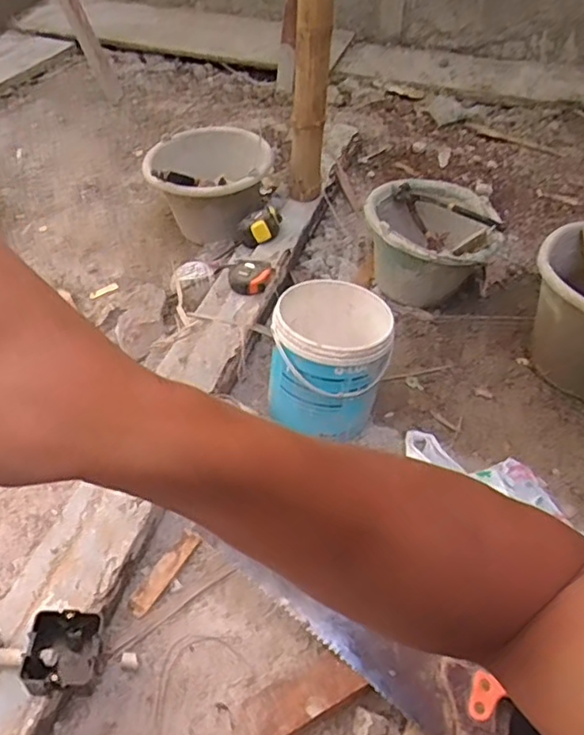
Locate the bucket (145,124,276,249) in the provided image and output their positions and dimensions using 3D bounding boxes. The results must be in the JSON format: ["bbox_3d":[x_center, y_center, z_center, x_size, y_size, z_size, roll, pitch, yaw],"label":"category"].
[{"bbox_3d":[-0.174,-0.394,1.282,0.242,0.184,0.268,-4,45,-5],"label":"bucket"}]

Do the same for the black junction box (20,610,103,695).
[{"bbox_3d":[-0.231,0.292,0.627,0.069,0.048,0.078,0,45,-1],"label":"black junction box"}]

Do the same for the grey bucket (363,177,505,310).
[{"bbox_3d":[0.261,-0.224,1.179,0.228,0.185,0.249,0,45,0],"label":"grey bucket"}]

